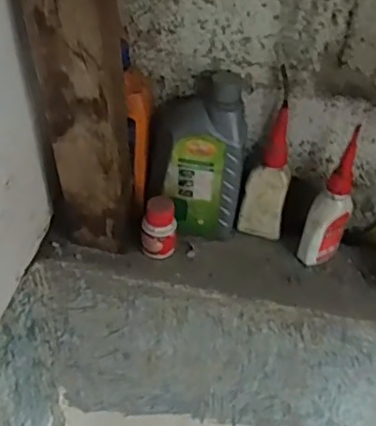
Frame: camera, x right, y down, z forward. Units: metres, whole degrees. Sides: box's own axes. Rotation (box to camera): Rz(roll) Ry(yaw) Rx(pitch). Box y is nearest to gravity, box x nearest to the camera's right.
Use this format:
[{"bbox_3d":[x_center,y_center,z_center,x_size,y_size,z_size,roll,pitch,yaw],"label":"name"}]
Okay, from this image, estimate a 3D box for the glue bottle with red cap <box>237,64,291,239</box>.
[{"bbox_3d":[0.097,-0.060,0.675,0.054,0.206,0.046,9,43,6],"label":"glue bottle with red cap"}]

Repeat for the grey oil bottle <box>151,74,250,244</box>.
[{"bbox_3d":[0.012,-0.068,0.680,0.107,0.198,0.071,5,42,1],"label":"grey oil bottle"}]

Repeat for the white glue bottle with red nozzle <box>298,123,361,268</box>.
[{"bbox_3d":[0.168,-0.009,0.662,0.047,0.159,0.047,18,45,16],"label":"white glue bottle with red nozzle"}]

